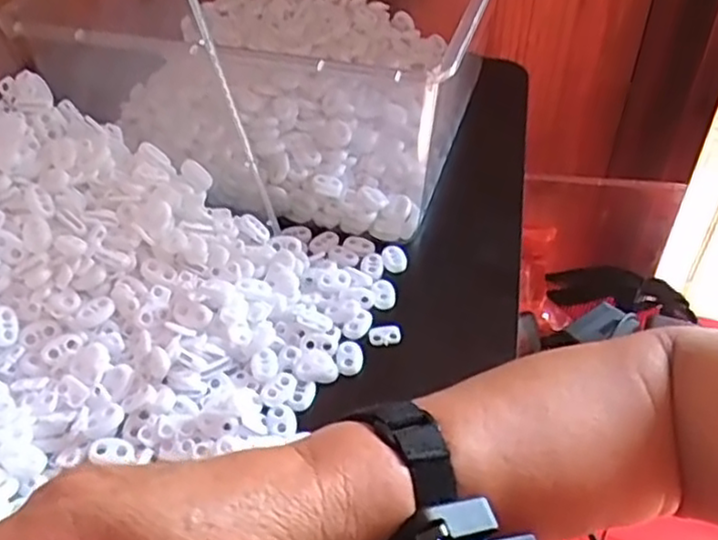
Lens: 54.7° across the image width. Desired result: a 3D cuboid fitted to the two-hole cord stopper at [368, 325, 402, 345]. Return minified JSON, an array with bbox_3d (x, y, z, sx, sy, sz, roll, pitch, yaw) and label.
[{"bbox_3d":[0.016,0.040,0.425,0.019,0.007,0.010,-4,44,-1],"label":"two-hole cord stopper"}]

